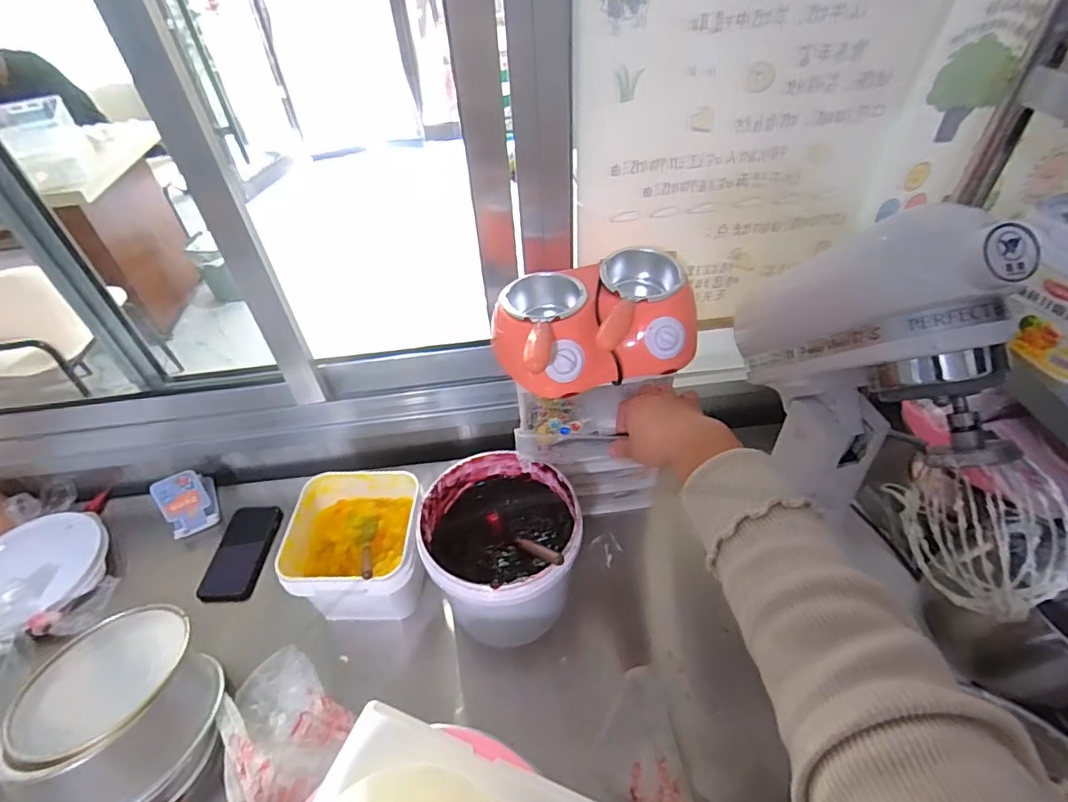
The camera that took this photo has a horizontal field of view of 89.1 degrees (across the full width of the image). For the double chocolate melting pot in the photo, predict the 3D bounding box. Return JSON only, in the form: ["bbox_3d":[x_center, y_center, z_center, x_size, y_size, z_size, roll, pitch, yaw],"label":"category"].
[{"bbox_3d":[0.075,-0.096,0.651,0.231,0.088,0.154,-17,46,-13],"label":"double chocolate melting pot"}]

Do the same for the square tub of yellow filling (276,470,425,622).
[{"bbox_3d":[-0.238,0.205,0.762,0.169,0.122,0.169,-4,45,0],"label":"square tub of yellow filling"}]

